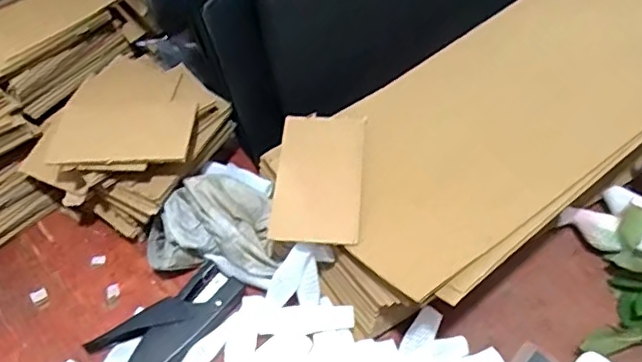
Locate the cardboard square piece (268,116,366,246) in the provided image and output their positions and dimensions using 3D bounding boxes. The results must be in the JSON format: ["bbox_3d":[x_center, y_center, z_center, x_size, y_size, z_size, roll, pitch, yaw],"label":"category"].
[{"bbox_3d":[-0.001,-0.005,0.537,0.079,0.009,0.142,8,55,-3],"label":"cardboard square piece"}]

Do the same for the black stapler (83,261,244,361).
[{"bbox_3d":[-0.139,0.143,0.538,0.144,0.022,0.072,-30,58,-17],"label":"black stapler"}]

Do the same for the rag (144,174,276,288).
[{"bbox_3d":[-0.104,0.046,0.577,0.145,0.052,0.105,7,55,9],"label":"rag"}]

